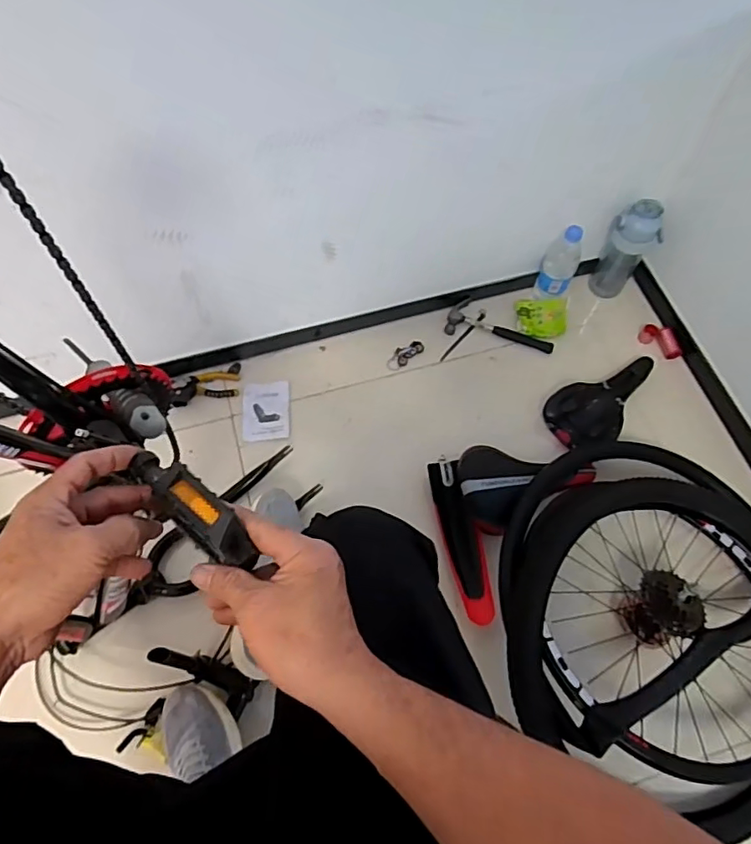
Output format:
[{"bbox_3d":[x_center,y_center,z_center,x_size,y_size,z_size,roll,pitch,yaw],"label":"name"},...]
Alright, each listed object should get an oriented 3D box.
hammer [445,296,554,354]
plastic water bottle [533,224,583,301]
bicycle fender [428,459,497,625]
[{"bbox_3d":[0.271,-0.210,1.220,0.228,0.022,0.092,15,66,6],"label":"hammer"},{"bbox_3d":[0.379,-0.319,1.158,0.067,0.187,0.066,12,65,5],"label":"plastic water bottle"},{"bbox_3d":[0.154,0.201,1.002,0.066,0.054,0.302,-12,66,-7],"label":"bicycle fender"}]

